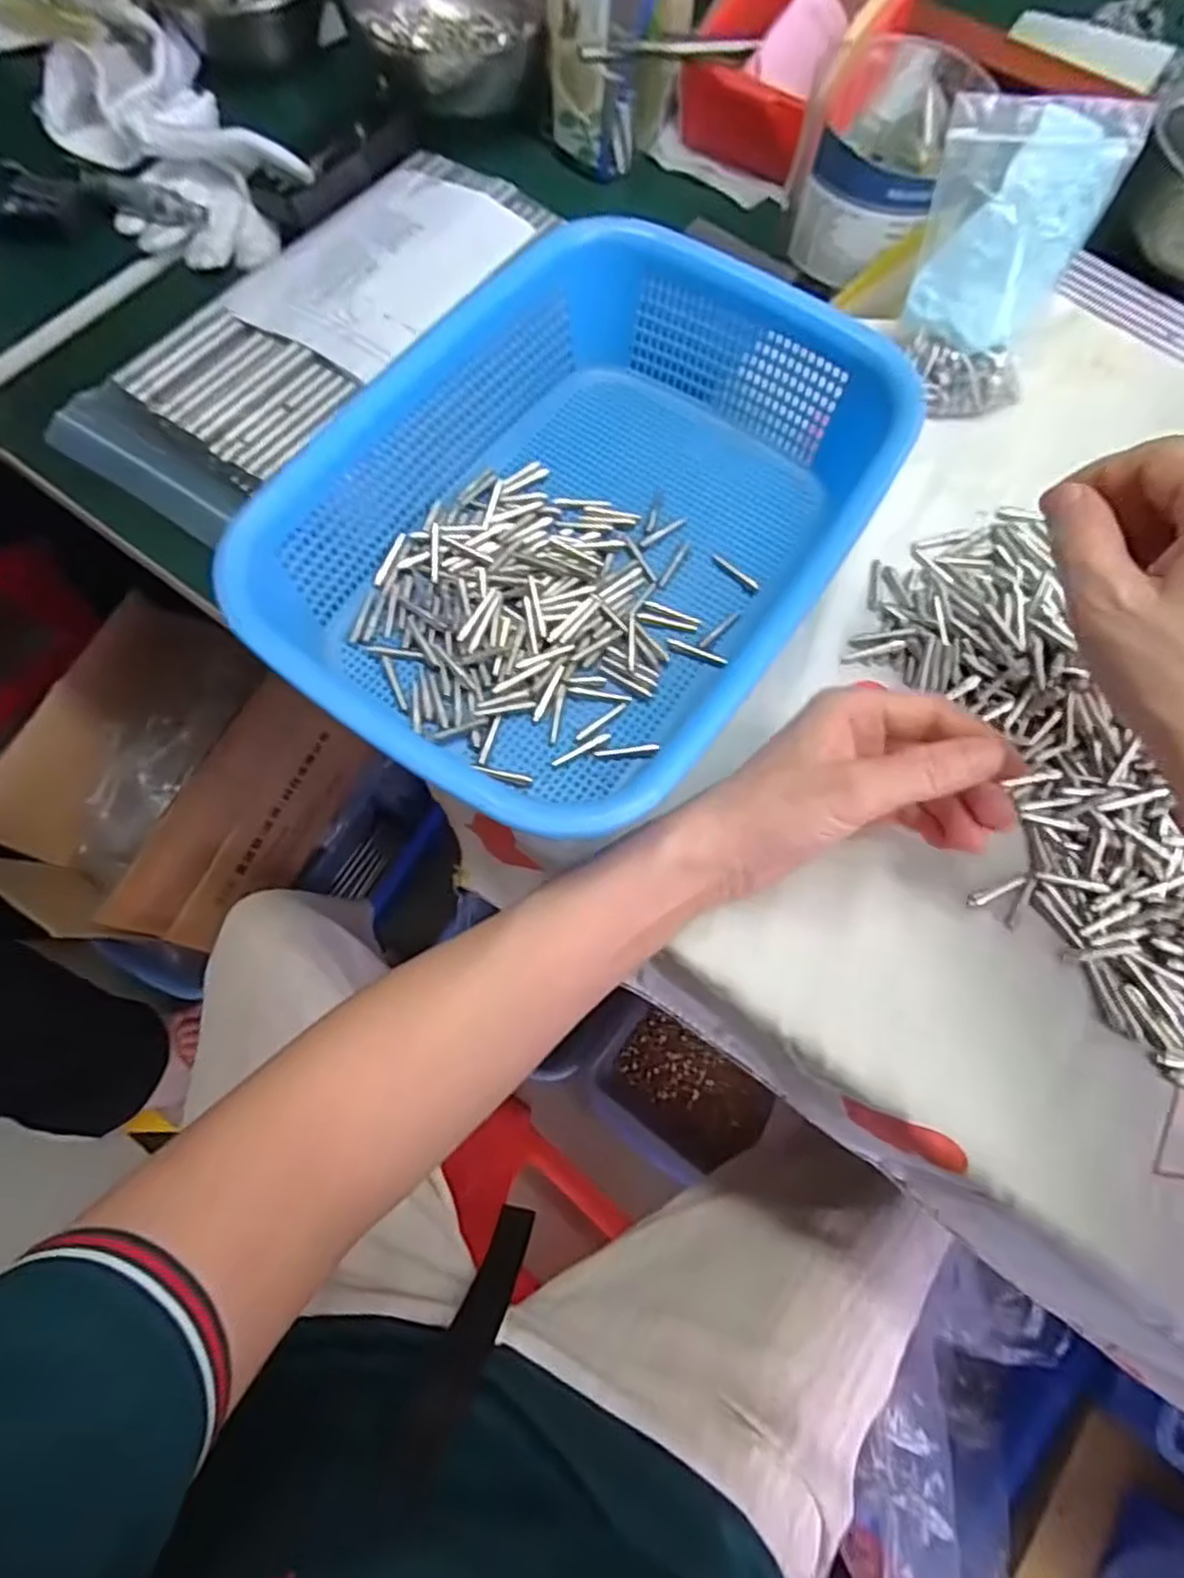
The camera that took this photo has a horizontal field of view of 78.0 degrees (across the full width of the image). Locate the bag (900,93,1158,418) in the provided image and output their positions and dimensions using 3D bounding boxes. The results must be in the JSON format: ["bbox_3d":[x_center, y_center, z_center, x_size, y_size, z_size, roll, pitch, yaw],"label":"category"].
[{"bbox_3d":[0.207,-0.263,0.371,0.087,0.129,0.023,0,44,-2],"label":"bag"}]

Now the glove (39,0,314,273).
[{"bbox_3d":[-0.268,-0.405,0.452,0.107,0.040,0.224,-41,76,-14],"label":"glove"}]

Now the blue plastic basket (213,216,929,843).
[{"bbox_3d":[0.000,-0.121,0.335,0.206,0.073,0.279,31,73,9],"label":"blue plastic basket"}]

